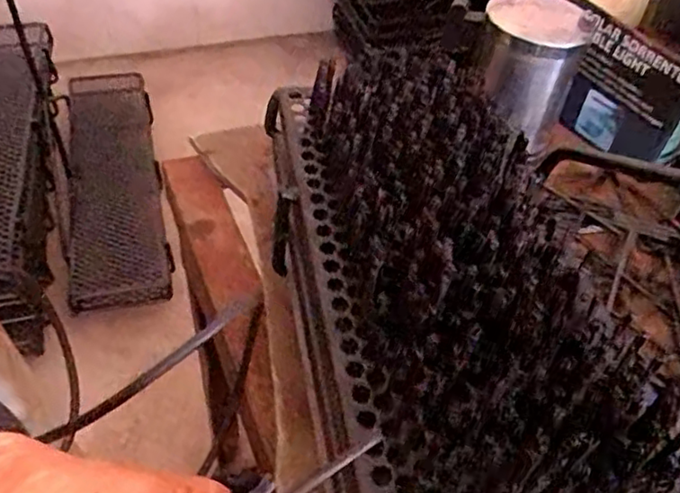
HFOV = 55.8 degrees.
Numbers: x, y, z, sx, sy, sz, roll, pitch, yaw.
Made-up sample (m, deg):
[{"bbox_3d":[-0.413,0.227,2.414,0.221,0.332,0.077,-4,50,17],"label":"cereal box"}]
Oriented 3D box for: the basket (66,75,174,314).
[{"bbox_3d":[-0.439,-0.140,1.249,0.169,0.066,0.640,-8,47,-15],"label":"basket"}]

